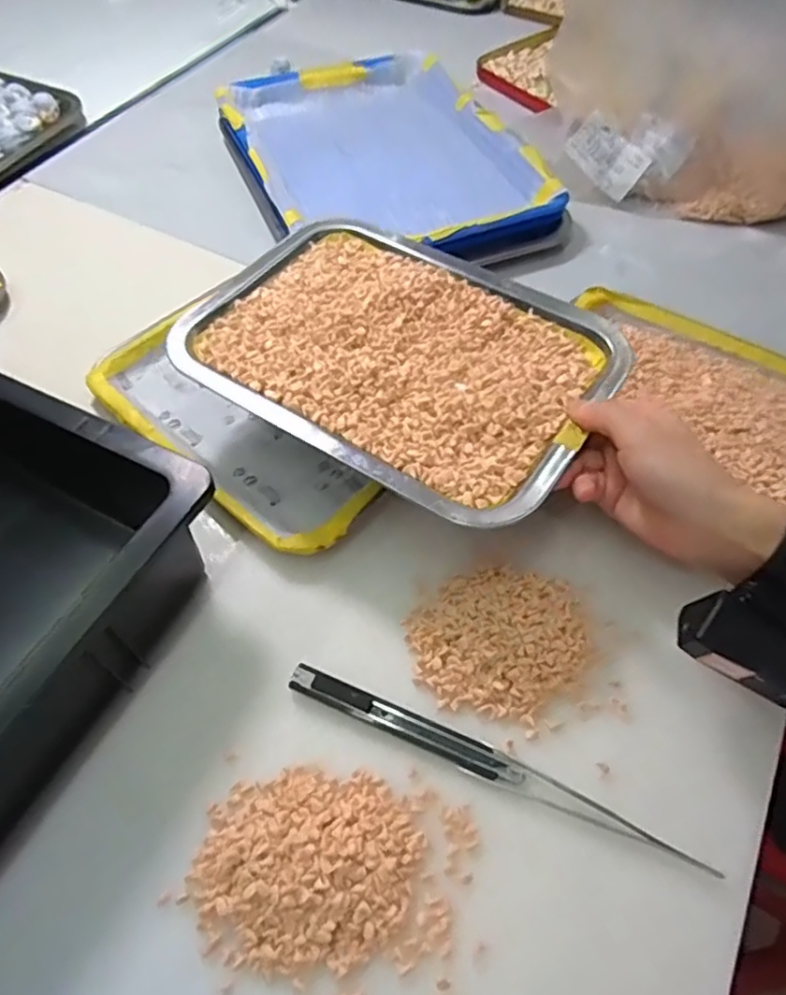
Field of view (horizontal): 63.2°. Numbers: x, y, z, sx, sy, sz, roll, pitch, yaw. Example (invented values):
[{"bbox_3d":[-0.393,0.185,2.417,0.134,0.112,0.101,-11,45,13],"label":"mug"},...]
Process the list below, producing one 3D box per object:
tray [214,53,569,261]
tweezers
[{"bbox_3d":[-0.012,-0.340,0.633,0.245,0.043,0.319,-20,60,-12],"label":"tray"},{"bbox_3d":[0.049,0.141,0.339,0.227,0.009,0.016,20,60,13],"label":"tweezers"}]

